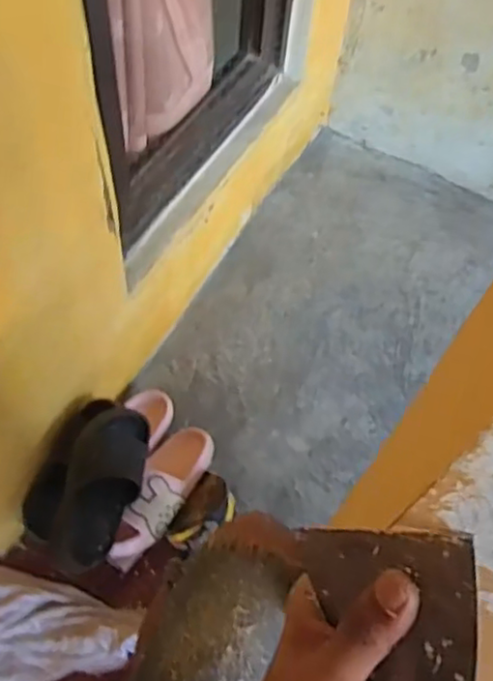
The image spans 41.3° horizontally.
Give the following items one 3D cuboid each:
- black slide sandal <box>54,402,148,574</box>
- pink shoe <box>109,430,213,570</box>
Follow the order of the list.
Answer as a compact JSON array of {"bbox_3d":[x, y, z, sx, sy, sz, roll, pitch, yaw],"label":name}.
[{"bbox_3d":[-0.211,0.215,0.958,0.102,0.075,0.230,16,79,5],"label":"black slide sandal"},{"bbox_3d":[-0.138,0.240,1.045,0.089,0.092,0.251,27,62,11],"label":"pink shoe"}]

